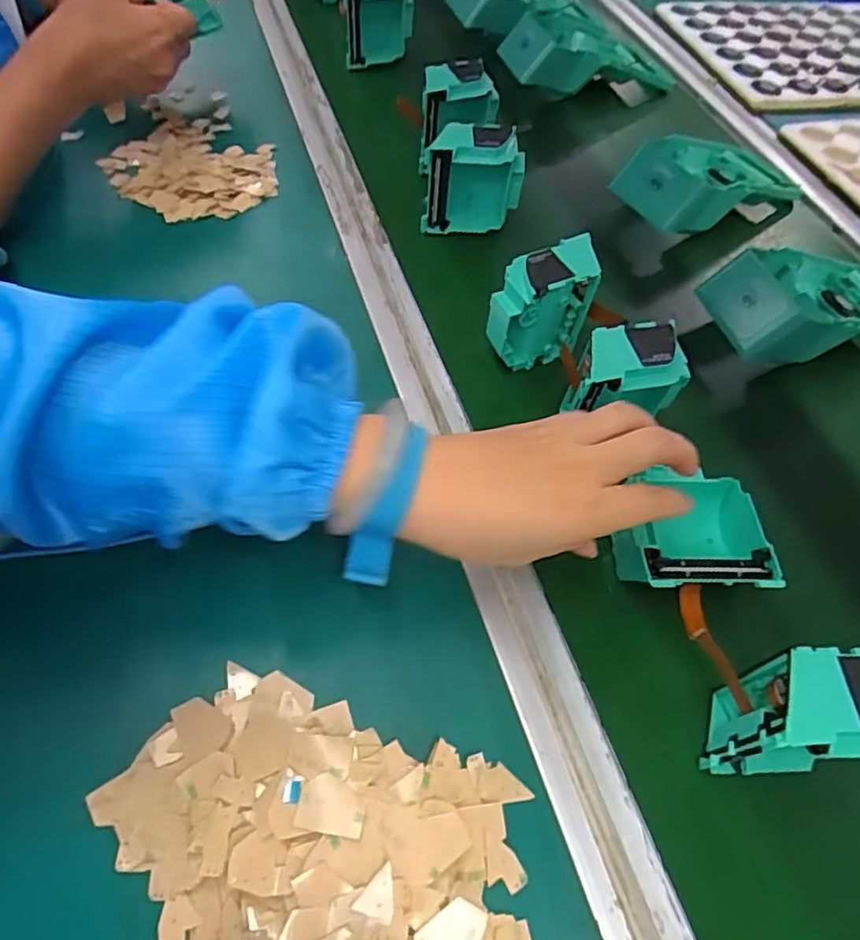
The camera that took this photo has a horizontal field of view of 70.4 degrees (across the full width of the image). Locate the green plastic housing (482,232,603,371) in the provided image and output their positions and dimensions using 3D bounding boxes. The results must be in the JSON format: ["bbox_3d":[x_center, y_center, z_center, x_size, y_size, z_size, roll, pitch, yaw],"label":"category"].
[{"bbox_3d":[0.075,-0.109,0.415,0.074,0.079,0.034,-23,60,-15],"label":"green plastic housing"}]

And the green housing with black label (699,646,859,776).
[{"bbox_3d":[0.171,0.111,0.279,0.071,0.076,0.049,0,57,0],"label":"green housing with black label"}]

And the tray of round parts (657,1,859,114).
[{"bbox_3d":[0.476,-0.511,0.738,0.312,0.019,0.268,-10,57,-7],"label":"tray of round parts"}]

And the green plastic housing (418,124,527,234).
[{"bbox_3d":[0.033,-0.236,0.498,0.079,0.080,0.040,-1,57,-1],"label":"green plastic housing"}]

